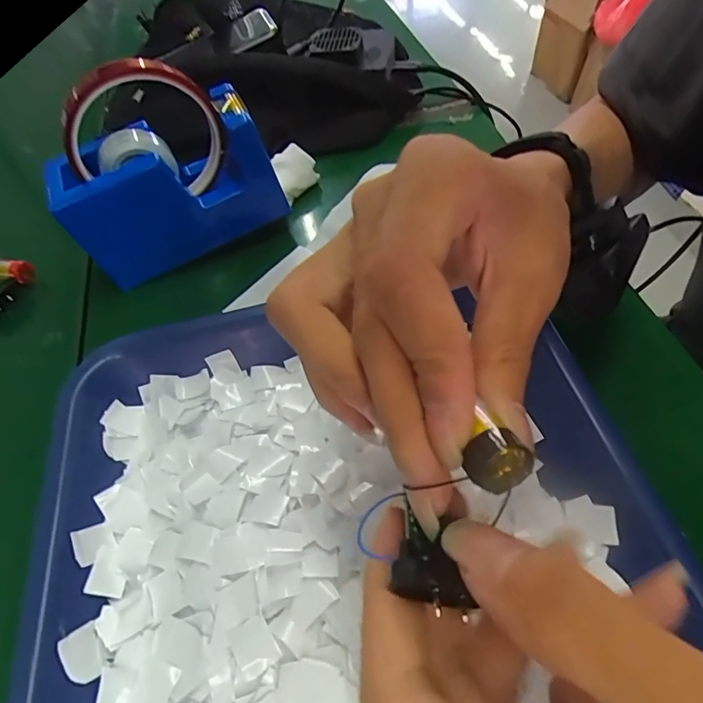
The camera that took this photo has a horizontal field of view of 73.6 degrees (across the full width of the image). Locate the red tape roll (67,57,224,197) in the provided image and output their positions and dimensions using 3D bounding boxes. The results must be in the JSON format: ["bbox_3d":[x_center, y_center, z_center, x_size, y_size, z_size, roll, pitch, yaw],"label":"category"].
[{"bbox_3d":[-0.120,-0.127,0.275,0.086,0.083,0.024,-22,56,-13],"label":"red tape roll"}]

